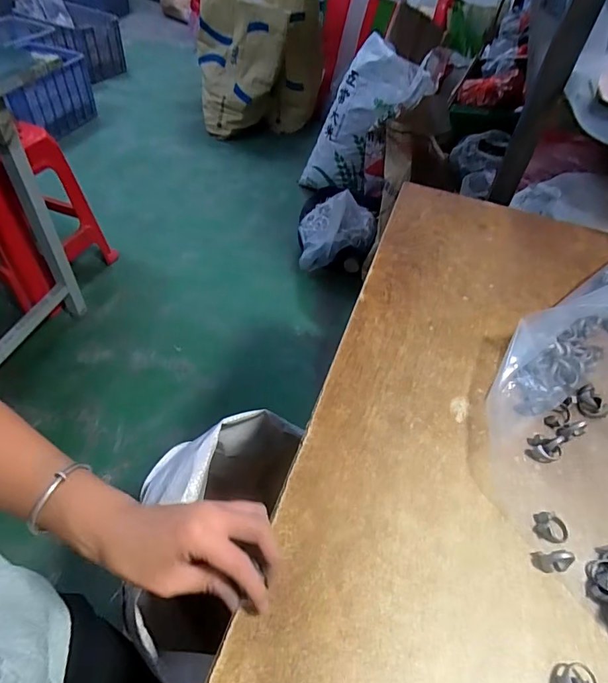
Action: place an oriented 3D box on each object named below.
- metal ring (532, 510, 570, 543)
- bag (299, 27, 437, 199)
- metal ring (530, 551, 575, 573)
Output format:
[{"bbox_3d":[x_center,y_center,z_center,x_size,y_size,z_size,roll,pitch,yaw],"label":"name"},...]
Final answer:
[{"bbox_3d":[0.208,0.156,0.362,0.027,0.012,0.022,14,50,6],"label":"metal ring"},{"bbox_3d":[0.205,-0.856,1.777,0.134,0.770,0.335,-37,88,-30],"label":"bag"},{"bbox_3d":[0.197,0.171,0.339,0.027,0.022,0.014,3,50,-3],"label":"metal ring"}]

